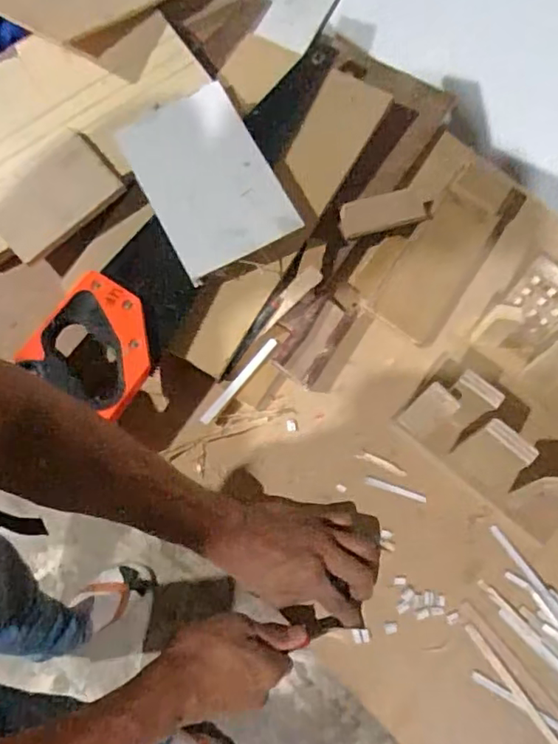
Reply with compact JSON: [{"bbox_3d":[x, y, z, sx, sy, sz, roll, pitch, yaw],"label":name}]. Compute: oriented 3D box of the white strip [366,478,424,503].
[{"bbox_3d":[0.112,0.112,0.552,0.057,0.004,0.008,17,74,11],"label":"white strip"}]

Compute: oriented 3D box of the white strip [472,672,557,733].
[{"bbox_3d":[0.217,0.291,0.494,0.110,0.004,0.008,29,75,8],"label":"white strip"}]

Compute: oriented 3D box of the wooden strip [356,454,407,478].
[{"bbox_3d":[0.099,0.088,0.555,0.048,0.004,0.009,24,74,7],"label":"wooden strip"}]

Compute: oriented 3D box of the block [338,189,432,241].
[{"bbox_3d":[0.111,-0.168,0.610,0.096,0.011,0.038,-12,73,-4],"label":"block"}]

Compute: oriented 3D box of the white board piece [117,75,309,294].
[{"bbox_3d":[-0.073,-0.192,0.578,0.122,0.009,0.174,-29,82,0],"label":"white board piece"}]

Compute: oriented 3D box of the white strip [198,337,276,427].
[{"bbox_3d":[-0.039,0.009,0.567,0.010,0.008,0.106,40,77,11],"label":"white strip"}]

